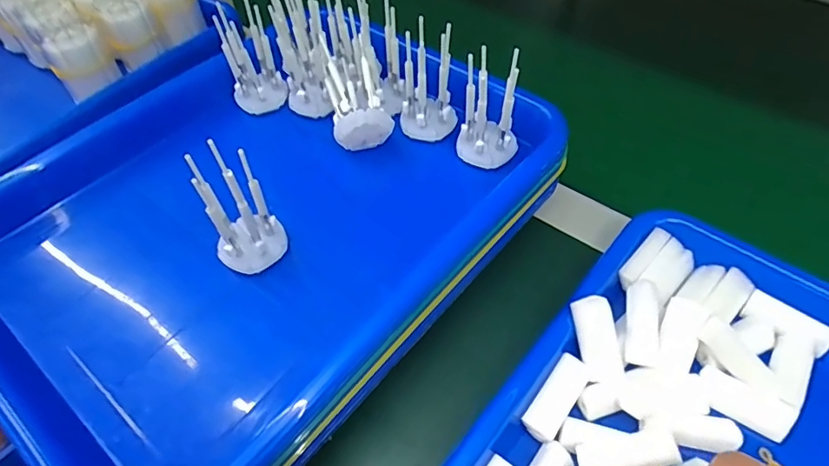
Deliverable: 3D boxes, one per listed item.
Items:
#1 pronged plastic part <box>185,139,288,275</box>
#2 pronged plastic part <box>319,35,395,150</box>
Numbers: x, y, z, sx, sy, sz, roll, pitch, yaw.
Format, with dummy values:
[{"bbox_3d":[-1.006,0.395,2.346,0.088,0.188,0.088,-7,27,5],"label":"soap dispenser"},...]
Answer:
[{"bbox_3d":[-0.094,-0.010,0.286,0.032,0.084,0.029,0,51,2],"label":"pronged plastic part"},{"bbox_3d":[-0.043,-0.094,0.356,0.038,0.034,0.073,-17,67,-11],"label":"pronged plastic part"}]

